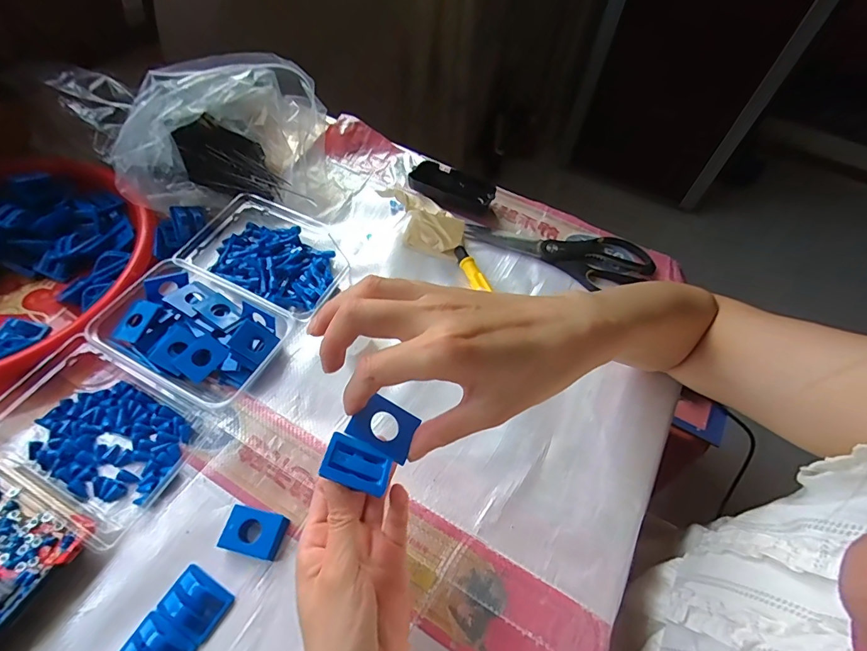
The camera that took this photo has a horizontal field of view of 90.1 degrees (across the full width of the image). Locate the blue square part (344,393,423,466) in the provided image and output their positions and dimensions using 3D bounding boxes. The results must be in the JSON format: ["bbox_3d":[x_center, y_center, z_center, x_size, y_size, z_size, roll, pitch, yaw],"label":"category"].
[{"bbox_3d":[-0.029,0.061,0.262,0.039,0.004,0.031,32,54,-7],"label":"blue square part"}]

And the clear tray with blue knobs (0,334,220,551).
[{"bbox_3d":[-0.299,0.085,0.369,0.175,0.029,0.120,25,59,11],"label":"clear tray with blue knobs"}]

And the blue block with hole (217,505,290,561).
[{"bbox_3d":[-0.142,0.163,0.343,0.044,0.012,0.032,13,58,4],"label":"blue block with hole"}]

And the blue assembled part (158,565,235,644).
[{"bbox_3d":[-0.174,0.200,0.314,0.045,0.015,0.033,29,60,14],"label":"blue assembled part"}]

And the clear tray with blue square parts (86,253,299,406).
[{"bbox_3d":[-0.228,0.008,0.418,0.158,0.034,0.106,24,59,11],"label":"clear tray with blue square parts"}]

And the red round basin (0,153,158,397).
[{"bbox_3d":[-0.459,-0.068,0.444,0.293,0.048,0.293,2,58,-3],"label":"red round basin"}]

